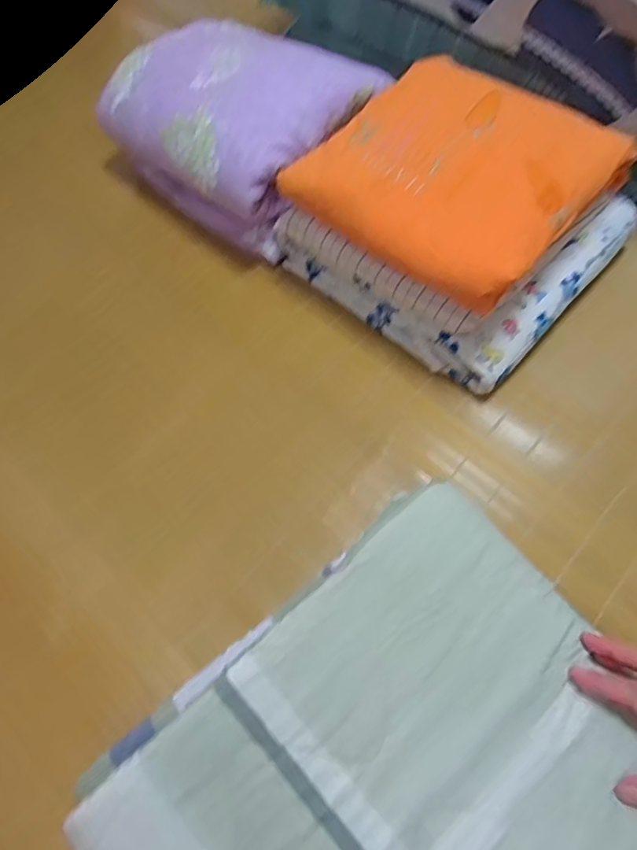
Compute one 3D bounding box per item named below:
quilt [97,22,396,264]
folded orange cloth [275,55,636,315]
[{"bbox_3d":[-0.113,-0.456,0.809,0.363,0.164,0.290,37,70,20],"label":"quilt"},{"bbox_3d":[0.168,-0.306,0.629,0.296,0.050,0.306,37,70,20],"label":"folded orange cloth"}]

